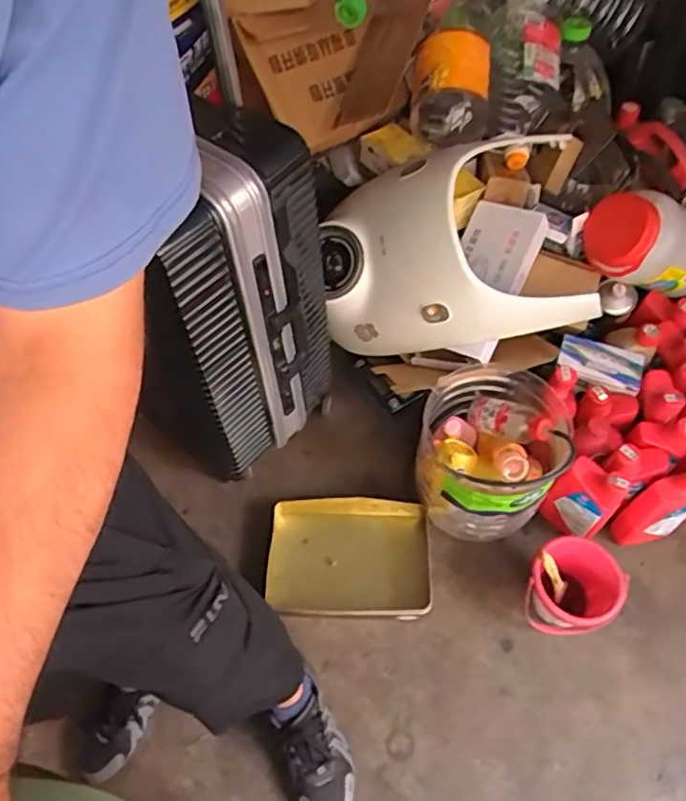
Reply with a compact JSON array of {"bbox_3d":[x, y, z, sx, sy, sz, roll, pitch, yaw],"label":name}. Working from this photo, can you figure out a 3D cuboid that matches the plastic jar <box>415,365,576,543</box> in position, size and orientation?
[{"bbox_3d":[0.261,0.094,1.165,0.237,0.251,0.257,-1,57,1],"label":"plastic jar"}]

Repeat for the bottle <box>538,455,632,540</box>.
[{"bbox_3d":[0.439,0.183,1.175,0.108,0.175,0.086,39,66,23],"label":"bottle"}]

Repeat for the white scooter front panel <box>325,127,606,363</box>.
[{"bbox_3d":[0.205,-0.281,1.230,0.492,0.308,0.341,-1,57,1],"label":"white scooter front panel"}]

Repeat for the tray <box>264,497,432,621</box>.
[{"bbox_3d":[0.011,0.294,1.228,0.303,0.040,0.234,2,57,2],"label":"tray"}]

